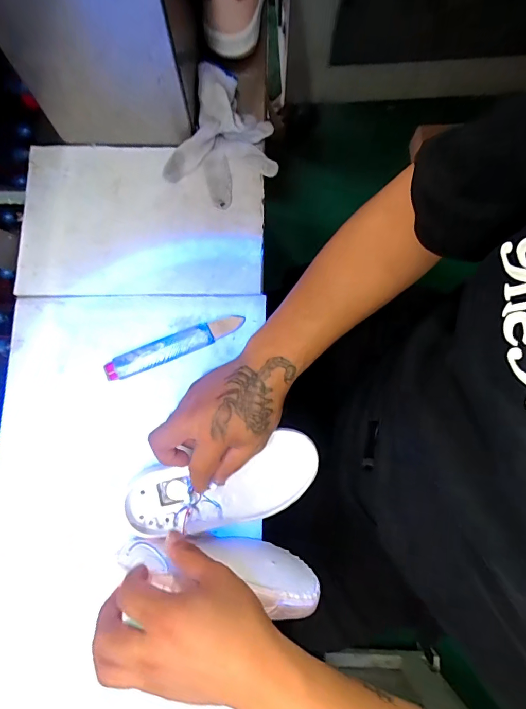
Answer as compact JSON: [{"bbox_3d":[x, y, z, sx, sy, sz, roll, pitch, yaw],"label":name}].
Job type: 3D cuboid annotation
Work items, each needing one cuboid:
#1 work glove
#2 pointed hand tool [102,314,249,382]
[{"bbox_3d":[-0.039,-0.267,0.510,0.123,0.036,0.167,18,80,2],"label":"work glove"},{"bbox_3d":[-0.101,-0.009,0.475,0.162,0.015,0.026,-23,81,-5],"label":"pointed hand tool"}]

